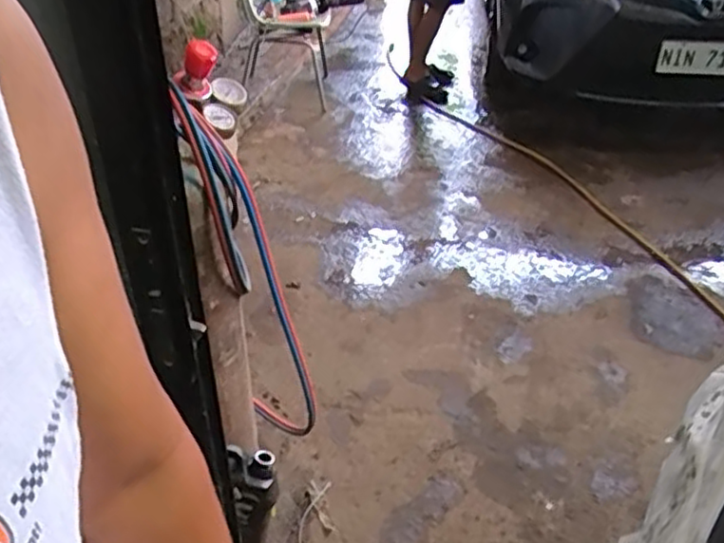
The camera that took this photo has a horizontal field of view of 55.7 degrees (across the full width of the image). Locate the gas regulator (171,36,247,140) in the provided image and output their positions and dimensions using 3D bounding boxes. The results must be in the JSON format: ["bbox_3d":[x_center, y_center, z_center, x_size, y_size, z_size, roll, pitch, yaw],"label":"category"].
[{"bbox_3d":[-0.274,-0.347,1.250,0.099,0.156,0.146,1,36,0],"label":"gas regulator"}]

